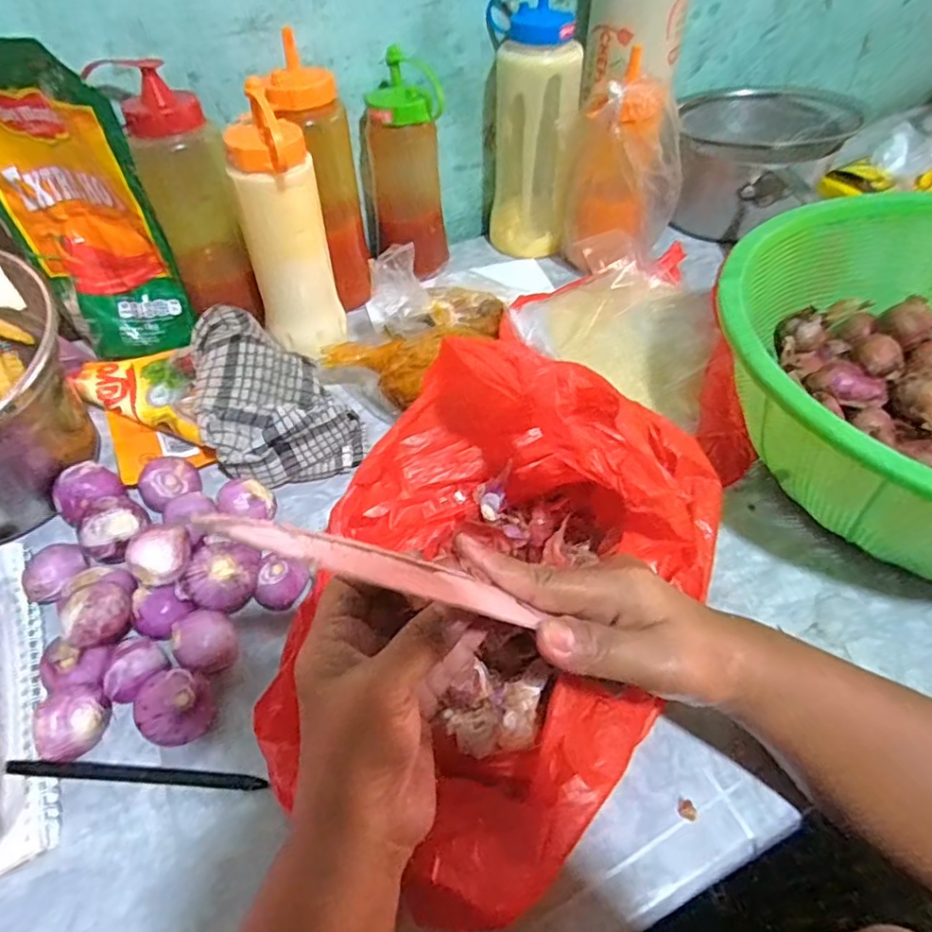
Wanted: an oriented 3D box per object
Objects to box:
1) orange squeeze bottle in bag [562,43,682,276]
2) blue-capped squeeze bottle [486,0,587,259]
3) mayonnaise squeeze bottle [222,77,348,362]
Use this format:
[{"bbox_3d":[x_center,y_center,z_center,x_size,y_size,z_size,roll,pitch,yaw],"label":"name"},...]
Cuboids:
[{"bbox_3d":[0.156,-0.292,0.620,0.105,0.172,0.075,29,55,23],"label":"orange squeeze bottle in bag"},{"bbox_3d":[0.067,-0.340,0.636,0.095,0.227,0.072,6,50,6],"label":"blue-capped squeeze bottle"},{"bbox_3d":[-0.149,-0.191,0.516,0.066,0.196,0.065,6,49,5],"label":"mayonnaise squeeze bottle"}]

